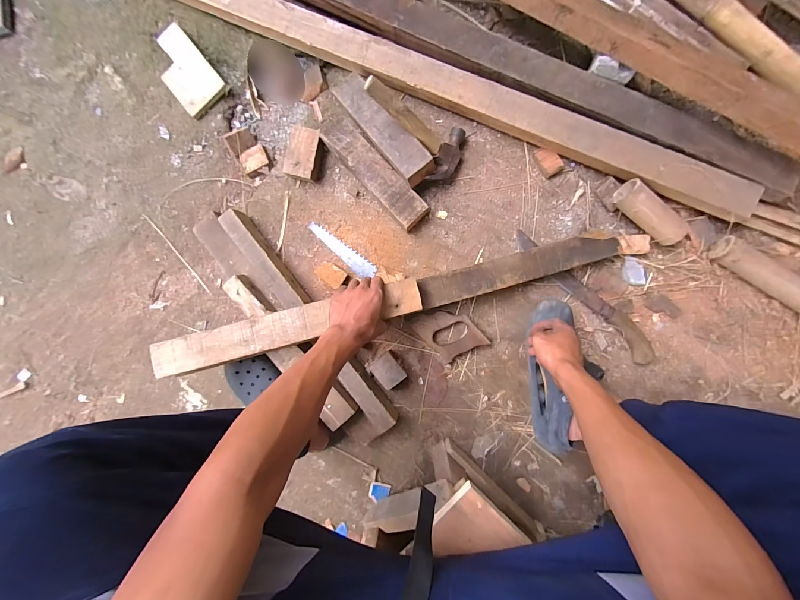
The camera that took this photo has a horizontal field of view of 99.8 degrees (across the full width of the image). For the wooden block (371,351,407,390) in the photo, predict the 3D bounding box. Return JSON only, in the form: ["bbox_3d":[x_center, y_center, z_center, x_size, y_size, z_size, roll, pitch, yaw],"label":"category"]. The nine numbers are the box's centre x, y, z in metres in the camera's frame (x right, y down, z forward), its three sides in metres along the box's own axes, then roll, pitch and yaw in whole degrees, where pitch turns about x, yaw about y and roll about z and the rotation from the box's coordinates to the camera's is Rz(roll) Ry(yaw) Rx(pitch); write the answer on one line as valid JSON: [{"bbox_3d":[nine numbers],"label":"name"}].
[{"bbox_3d":[-0.021,0.144,0.690,0.049,0.043,0.062,-41,87,4],"label":"wooden block"}]

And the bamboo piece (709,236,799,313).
[{"bbox_3d":[0.664,-0.045,0.607,0.191,0.044,0.047,33,92,4],"label":"bamboo piece"}]

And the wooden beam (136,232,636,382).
[{"bbox_3d":[0.027,-0.007,0.599,0.888,0.044,0.064,-14,89,-7],"label":"wooden beam"}]

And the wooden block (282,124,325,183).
[{"bbox_3d":[-0.194,-0.295,0.692,0.063,0.045,0.102,14,91,5],"label":"wooden block"}]

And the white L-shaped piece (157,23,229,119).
[{"bbox_3d":[-0.462,-0.492,0.721,0.101,0.018,0.188,-39,87,4],"label":"white L-shaped piece"}]

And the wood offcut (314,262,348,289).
[{"bbox_3d":[-0.142,-0.053,0.696,0.061,0.022,0.040,33,92,4],"label":"wood offcut"}]

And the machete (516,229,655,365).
[{"bbox_3d":[0.368,-0.011,0.673,0.051,0.019,0.357,-45,86,3],"label":"machete"}]

